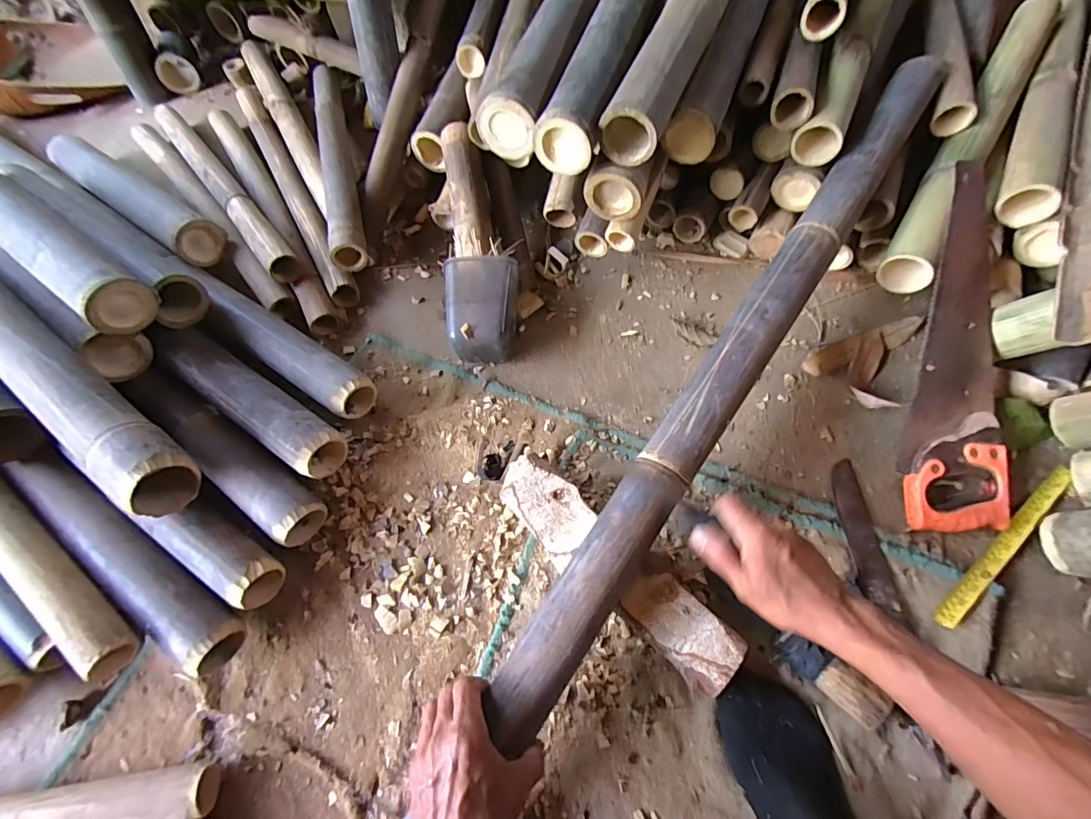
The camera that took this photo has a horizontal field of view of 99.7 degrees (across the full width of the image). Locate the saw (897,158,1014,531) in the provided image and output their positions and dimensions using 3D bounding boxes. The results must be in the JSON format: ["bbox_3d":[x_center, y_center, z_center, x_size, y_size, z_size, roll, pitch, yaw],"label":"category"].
[{"bbox_3d":[0.556,-0.092,0.609,0.118,0.024,0.501,11,80,8],"label":"saw"}]

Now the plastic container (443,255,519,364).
[{"bbox_3d":[-0.090,-0.142,0.699,0.105,0.105,0.141,-6,66,1],"label":"plastic container"}]

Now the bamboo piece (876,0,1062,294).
[{"bbox_3d":[0.675,-0.441,0.723,0.069,0.079,0.649,31,71,16],"label":"bamboo piece"}]

